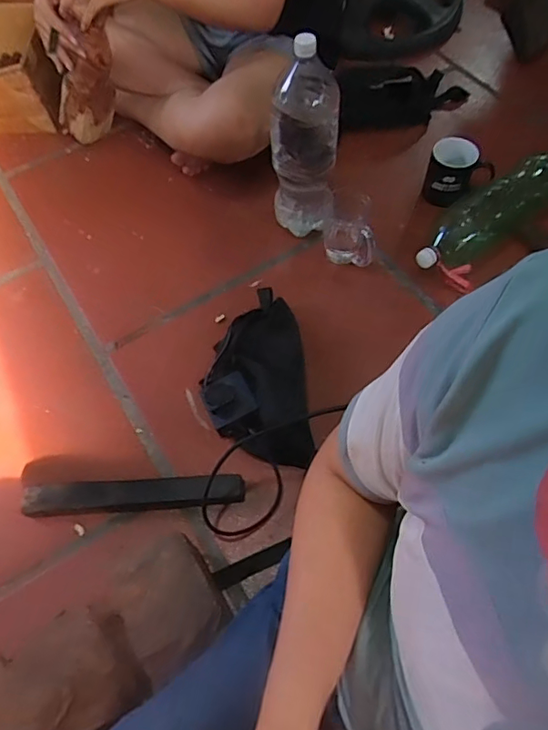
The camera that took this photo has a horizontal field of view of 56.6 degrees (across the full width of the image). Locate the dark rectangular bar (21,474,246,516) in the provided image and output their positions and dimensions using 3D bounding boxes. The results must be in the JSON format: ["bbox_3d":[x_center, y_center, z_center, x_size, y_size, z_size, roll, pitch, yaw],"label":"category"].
[{"bbox_3d":[-0.195,0.181,0.712,0.301,0.032,0.042,-4,61,-3],"label":"dark rectangular bar"}]

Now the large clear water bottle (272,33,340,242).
[{"bbox_3d":[0.050,-0.355,0.833,0.105,0.315,0.102,8,61,7],"label":"large clear water bottle"}]

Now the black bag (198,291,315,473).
[{"bbox_3d":[-0.033,0.017,0.796,0.158,0.071,0.282,-7,61,-4],"label":"black bag"}]

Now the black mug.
[{"bbox_3d":[0.333,-0.346,0.927,0.111,0.090,0.080,24,65,15],"label":"black mug"}]

